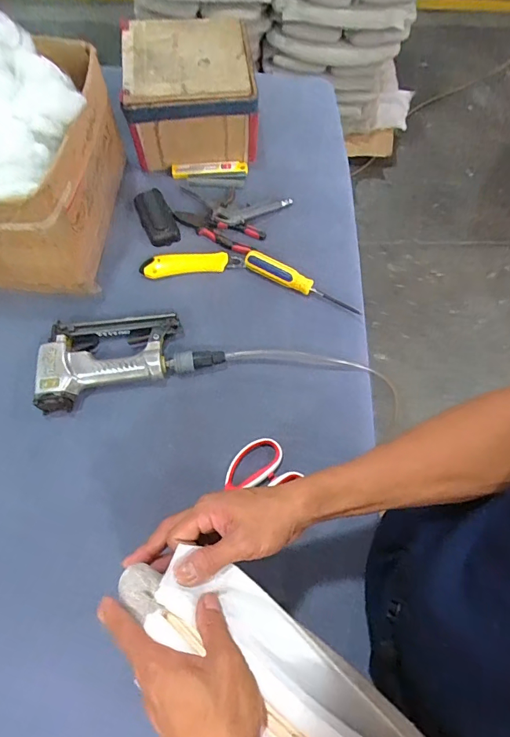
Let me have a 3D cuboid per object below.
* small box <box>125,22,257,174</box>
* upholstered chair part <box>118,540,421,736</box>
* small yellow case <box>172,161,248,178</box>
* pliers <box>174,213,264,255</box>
[{"bbox_3d":[-0.113,-0.485,0.779,0.209,0.131,0.226,-7,66,-3],"label":"small box"},{"bbox_3d":[0.056,0.259,0.321,0.364,0.063,0.074,33,70,19],"label":"upholstered chair part"},{"bbox_3d":[-0.081,-0.357,0.783,0.134,0.008,0.024,-2,66,-1],"label":"small yellow case"},{"bbox_3d":[-0.062,-0.231,0.731,0.150,0.013,0.048,21,67,9],"label":"pliers"}]

